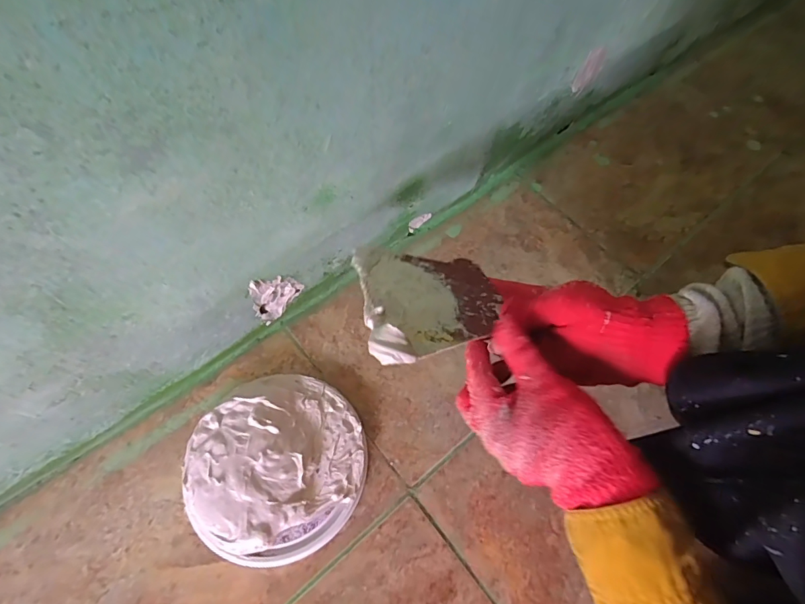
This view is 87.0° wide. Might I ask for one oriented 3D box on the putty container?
[{"bbox_3d":[-0.123,0.158,0.420,0.171,0.030,0.162,1,62,-3],"label":"putty container"}]

